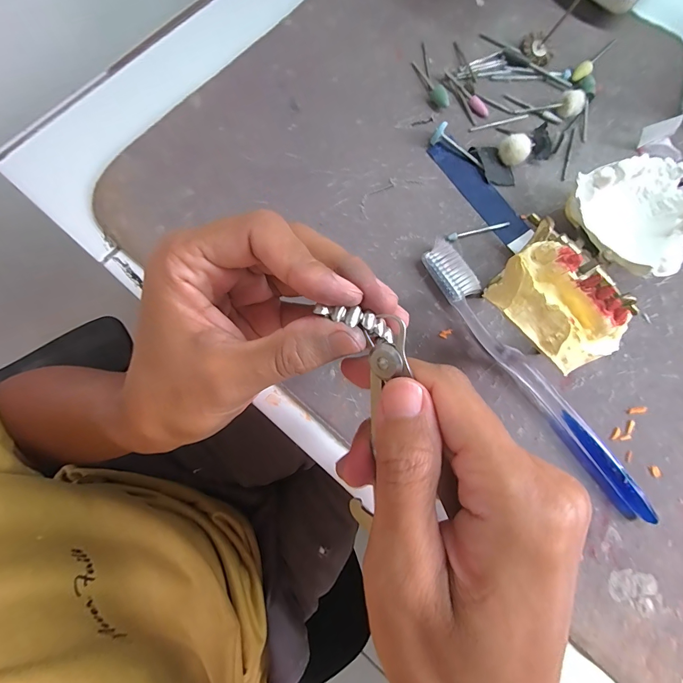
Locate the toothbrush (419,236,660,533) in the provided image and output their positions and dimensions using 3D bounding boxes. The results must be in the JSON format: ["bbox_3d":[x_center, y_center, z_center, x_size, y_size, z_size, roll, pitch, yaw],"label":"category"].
[{"bbox_3d":[0.108,0.021,0.204,0.018,0.013,0.188,-33,81,-7],"label":"toothbrush"}]

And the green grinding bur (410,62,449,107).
[{"bbox_3d":[0.061,-0.180,0.245,0.007,0.010,0.043,-27,81,-6],"label":"green grinding bur"}]

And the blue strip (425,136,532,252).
[{"bbox_3d":[0.092,-0.098,0.232,0.021,0.004,0.090,-34,81,-7],"label":"blue strip"}]

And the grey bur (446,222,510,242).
[{"bbox_3d":[0.087,-0.071,0.226,0.044,0.004,0.005,-18,80,-5],"label":"grey bur"}]

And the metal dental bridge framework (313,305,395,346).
[{"bbox_3d":[0.006,-0.007,0.127,0.030,0.005,0.008,24,79,-11],"label":"metal dental bridge framework"}]

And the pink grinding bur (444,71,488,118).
[{"bbox_3d":[0.088,-0.174,0.247,0.007,0.005,0.044,-39,82,-8],"label":"pink grinding bur"}]

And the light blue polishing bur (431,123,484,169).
[{"bbox_3d":[0.078,-0.128,0.236,0.039,0.010,0.010,35,80,-7],"label":"light blue polishing bur"}]

